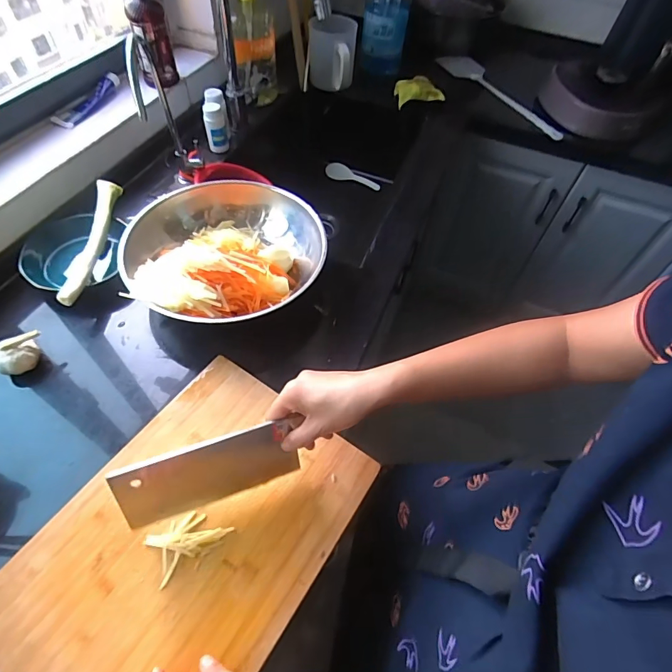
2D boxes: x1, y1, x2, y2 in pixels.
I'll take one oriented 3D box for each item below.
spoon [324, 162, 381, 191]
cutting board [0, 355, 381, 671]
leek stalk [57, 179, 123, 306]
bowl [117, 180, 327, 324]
[{"bbox_3d":[0.053,-0.469,1.212,0.161,0.029,0.046,17,56,8],"label":"spoon"},{"bbox_3d":[-0.155,0.214,0.449,0.263,0.019,0.361,31,59,16],"label":"cutting board"},{"bbox_3d":[-0.395,-0.158,0.669,0.038,0.027,0.268,-2,56,-5],"label":"leek stalk"},{"bbox_3d":[-0.167,-0.136,0.655,0.281,0.089,0.291,2,55,-3],"label":"bowl"}]

